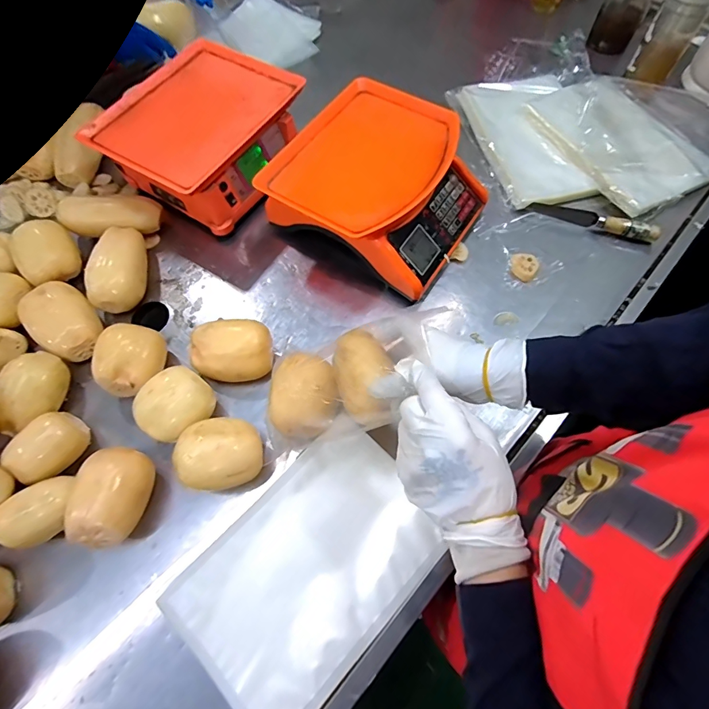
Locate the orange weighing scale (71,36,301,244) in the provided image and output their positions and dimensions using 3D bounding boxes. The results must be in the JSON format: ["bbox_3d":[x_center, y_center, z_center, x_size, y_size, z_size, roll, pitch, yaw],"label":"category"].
[{"bbox_3d":[-0.262,-0.378,0.685,0.261,0.098,0.291,27,70,13],"label":"orange weighing scale"}]

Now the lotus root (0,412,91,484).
[{"bbox_3d":[-0.389,0.118,0.507,0.057,0.057,0.085,30,70,14],"label":"lotus root"}]

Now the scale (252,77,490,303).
[{"bbox_3d":[0.045,-0.263,0.636,0.288,0.114,0.280,28,70,13],"label":"scale"}]

